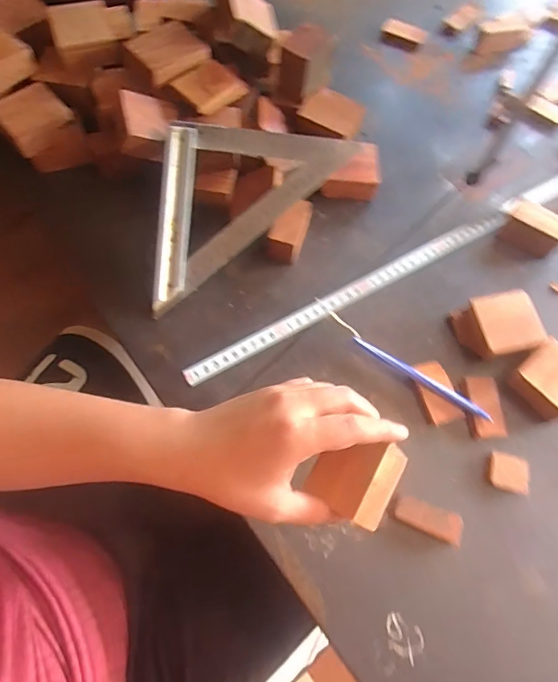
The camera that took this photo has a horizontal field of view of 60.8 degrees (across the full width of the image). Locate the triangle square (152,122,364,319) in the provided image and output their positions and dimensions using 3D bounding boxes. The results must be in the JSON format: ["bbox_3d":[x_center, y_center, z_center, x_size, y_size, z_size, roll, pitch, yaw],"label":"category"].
[{"bbox_3d":[-0.058,-0.153,0.463,0.244,0.014,0.125,-43,94,-6],"label":"triangle square"}]

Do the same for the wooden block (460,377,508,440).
[{"bbox_3d":[0.186,0.060,0.435,0.030,0.014,0.056,-6,68,-5],"label":"wooden block"}]

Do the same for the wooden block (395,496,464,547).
[{"bbox_3d":[0.123,0.148,0.396,0.056,0.018,0.022,24,68,7],"label":"wooden block"}]

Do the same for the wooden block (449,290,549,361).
[{"bbox_3d":[0.209,-0.013,0.459,0.069,0.035,0.056,-11,69,-8],"label":"wooden block"}]

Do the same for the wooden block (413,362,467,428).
[{"bbox_3d":[0.145,0.049,0.439,0.032,0.010,0.057,-15,69,-9],"label":"wooden block"}]

